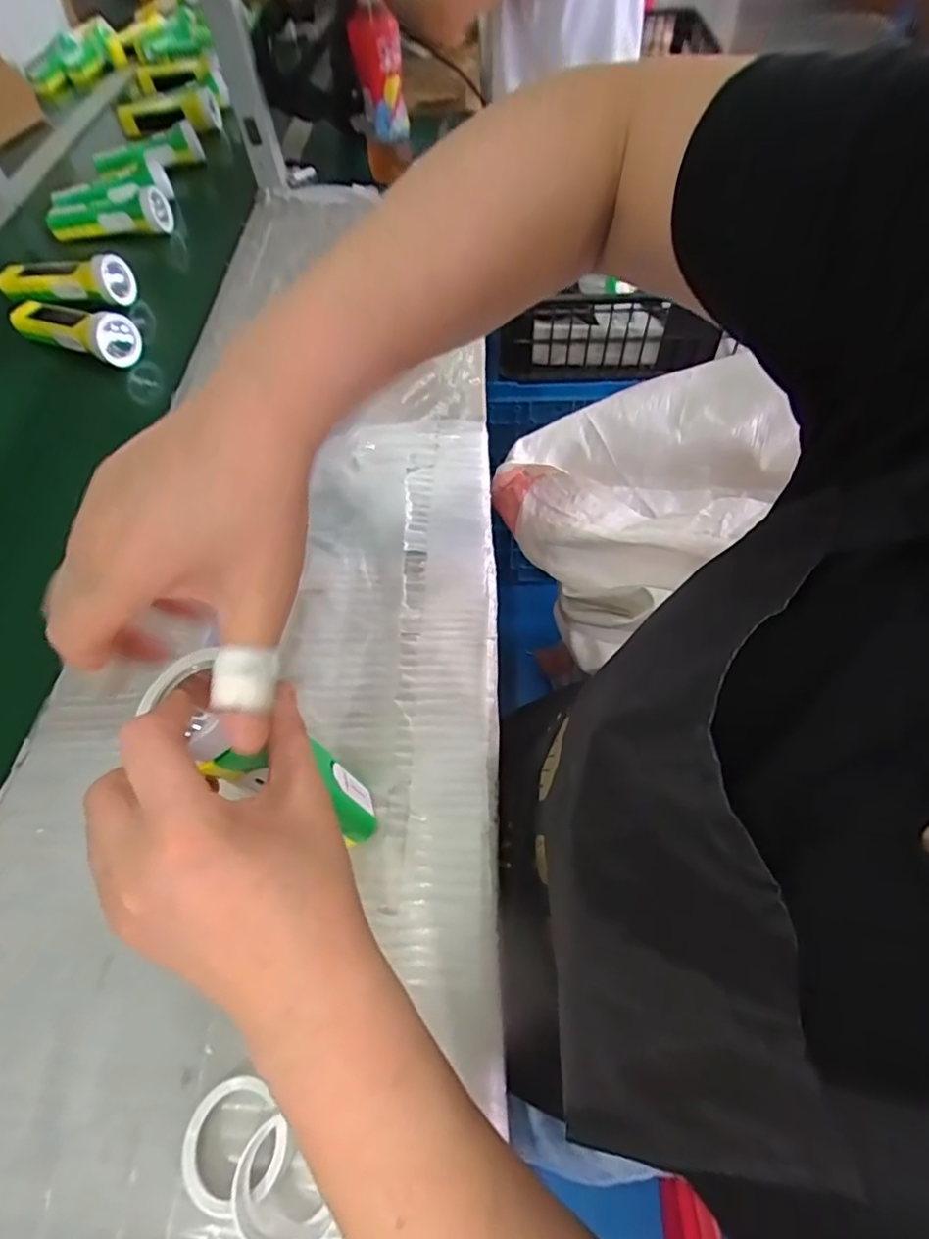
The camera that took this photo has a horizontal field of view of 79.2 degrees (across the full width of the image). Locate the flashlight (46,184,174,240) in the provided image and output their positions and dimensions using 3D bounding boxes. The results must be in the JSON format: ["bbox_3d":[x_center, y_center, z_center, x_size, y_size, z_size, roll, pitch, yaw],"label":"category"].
[{"bbox_3d":[-0.501,-0.571,0.791,0.167,0.046,0.048,-4,56,5],"label":"flashlight"}]

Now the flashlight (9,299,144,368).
[{"bbox_3d":[-0.455,-0.338,0.657,0.171,0.045,0.051,22,63,16],"label":"flashlight"}]

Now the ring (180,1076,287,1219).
[{"bbox_3d":[-0.115,0.263,0.283,0.050,0.016,0.049,-2,59,3],"label":"ring"}]

